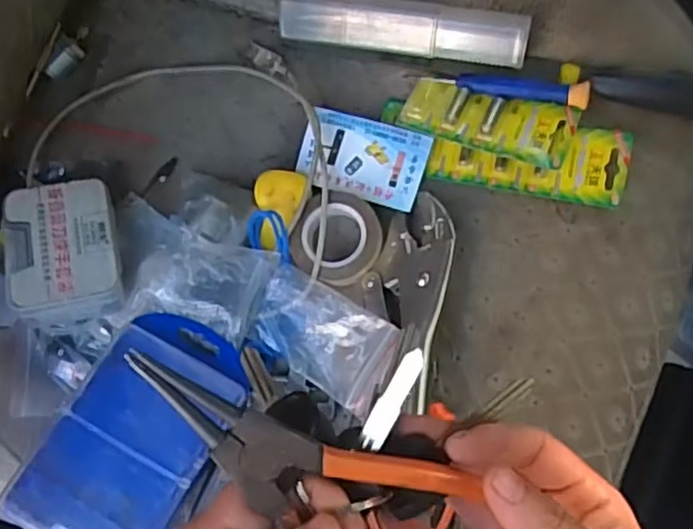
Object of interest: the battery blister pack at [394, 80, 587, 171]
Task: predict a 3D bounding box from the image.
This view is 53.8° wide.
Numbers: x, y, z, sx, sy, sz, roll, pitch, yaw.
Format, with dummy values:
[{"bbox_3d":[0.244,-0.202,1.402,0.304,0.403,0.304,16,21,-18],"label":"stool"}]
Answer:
[{"bbox_3d":[0.095,-0.098,0.462,0.113,0.015,0.044,17,83,16],"label":"battery blister pack"}]

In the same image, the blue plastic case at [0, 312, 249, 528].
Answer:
[{"bbox_3d":[-0.126,0.101,0.417,0.099,0.019,0.150,23,64,19],"label":"blue plastic case"}]

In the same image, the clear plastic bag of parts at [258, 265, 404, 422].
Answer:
[{"bbox_3d":[-0.016,0.048,0.449,0.096,0.013,0.061,30,92,20],"label":"clear plastic bag of parts"}]

